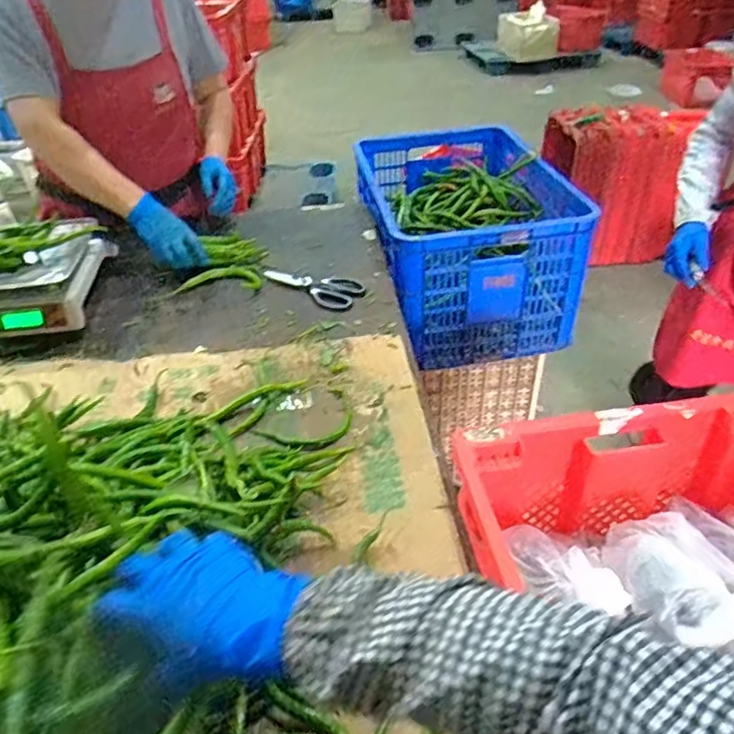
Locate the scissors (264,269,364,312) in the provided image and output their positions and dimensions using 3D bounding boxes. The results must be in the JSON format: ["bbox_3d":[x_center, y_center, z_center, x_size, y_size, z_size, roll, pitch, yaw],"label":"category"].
[{"bbox_3d":[-0.101,-0.161,1.121,0.213,0.014,0.090,23,45,29],"label":"scissors"}]

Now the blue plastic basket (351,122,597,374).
[{"bbox_3d":[0.222,-0.325,1.461,0.428,0.331,0.644,-4,38,-1],"label":"blue plastic basket"}]

